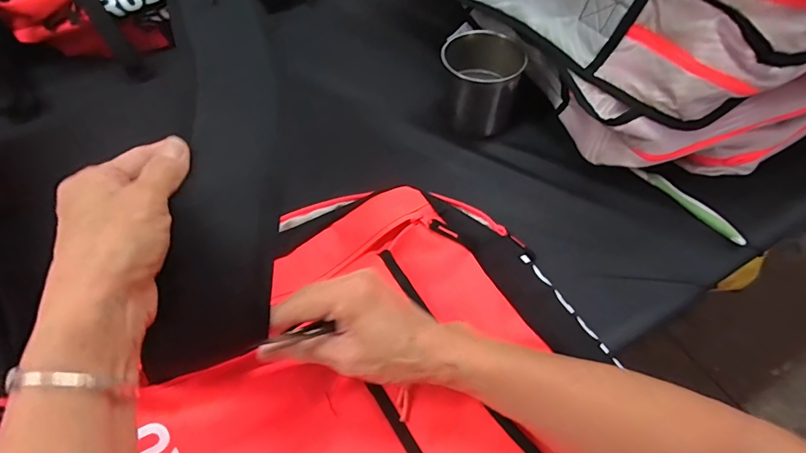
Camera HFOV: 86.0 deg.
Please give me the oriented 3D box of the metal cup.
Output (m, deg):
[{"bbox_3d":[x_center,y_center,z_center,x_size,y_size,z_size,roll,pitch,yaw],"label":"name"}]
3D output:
[{"bbox_3d":[0.097,-0.181,0.562,0.092,0.103,0.092,0,55,0],"label":"metal cup"}]

